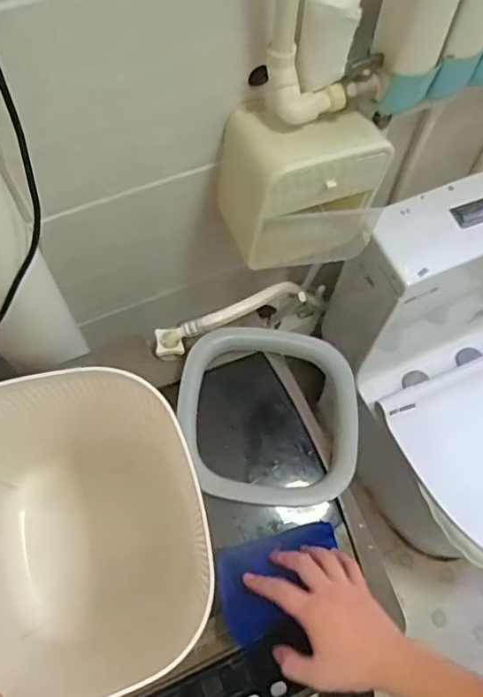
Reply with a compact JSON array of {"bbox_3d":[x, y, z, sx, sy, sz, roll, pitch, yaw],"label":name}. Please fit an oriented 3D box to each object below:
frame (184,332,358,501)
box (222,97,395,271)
[{"bbox_3d":[0.036,0.078,0.710,0.224,0.031,0.219,6,66,-1],"label":"frame"},{"bbox_3d":[0.088,-0.237,0.836,0.225,0.200,0.142,-11,66,-7],"label":"box"}]

